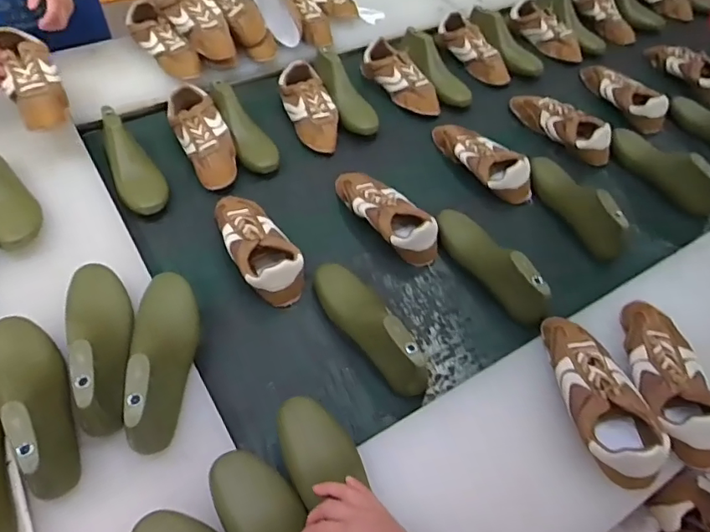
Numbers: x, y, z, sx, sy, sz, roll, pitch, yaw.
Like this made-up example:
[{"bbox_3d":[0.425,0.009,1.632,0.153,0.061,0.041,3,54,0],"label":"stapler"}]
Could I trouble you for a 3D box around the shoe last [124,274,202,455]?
[{"bbox_3d":[-0.252,0.112,0.699,0.068,0.096,0.256,-2,53,-6],"label":"shoe last"}]

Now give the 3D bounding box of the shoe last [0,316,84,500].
[{"bbox_3d":[-0.406,0.154,0.657,0.085,0.094,0.254,-29,60,-23],"label":"shoe last"}]

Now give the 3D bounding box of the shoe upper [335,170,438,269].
[{"bbox_3d":[0.054,-0.102,0.969,0.098,0.066,0.252,-31,61,-25],"label":"shoe upper"}]

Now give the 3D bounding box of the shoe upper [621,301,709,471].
[{"bbox_3d":[0.451,0.152,0.744,0.096,0.075,0.248,4,52,-1],"label":"shoe upper"}]

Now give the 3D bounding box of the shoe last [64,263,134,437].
[{"bbox_3d":[-0.349,0.091,0.711,0.092,0.093,0.261,-16,55,-16],"label":"shoe last"}]

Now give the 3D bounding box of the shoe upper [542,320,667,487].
[{"bbox_3d":[0.329,0.167,0.719,0.112,0.067,0.250,-12,54,-13],"label":"shoe upper"}]

